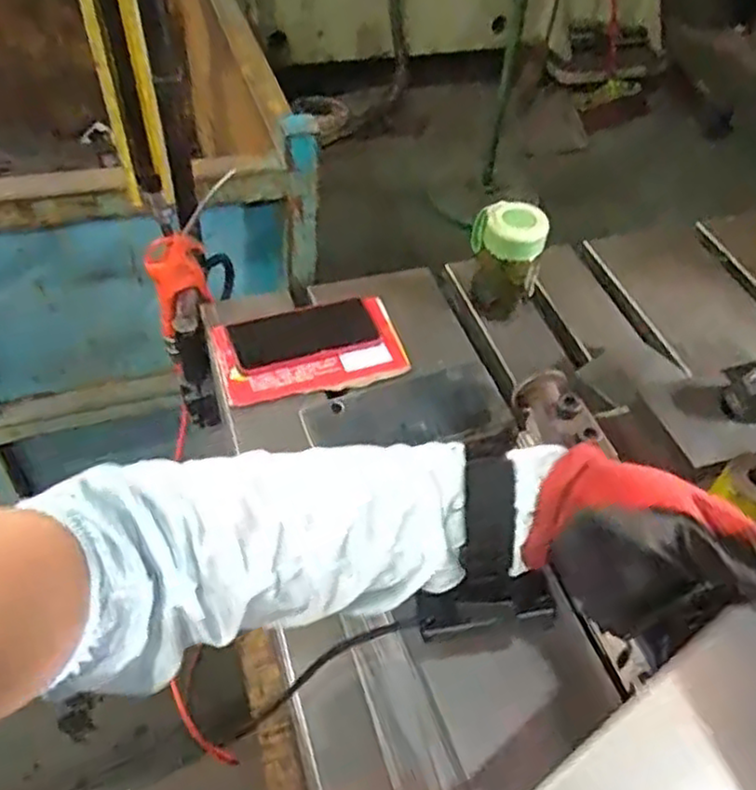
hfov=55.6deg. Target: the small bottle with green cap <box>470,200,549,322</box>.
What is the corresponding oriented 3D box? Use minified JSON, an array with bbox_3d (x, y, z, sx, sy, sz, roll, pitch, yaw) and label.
[{"bbox_3d":[0.145,-0.152,0.811,0.056,0.128,0.066,-11,52,-16],"label":"small bottle with green cap"}]

